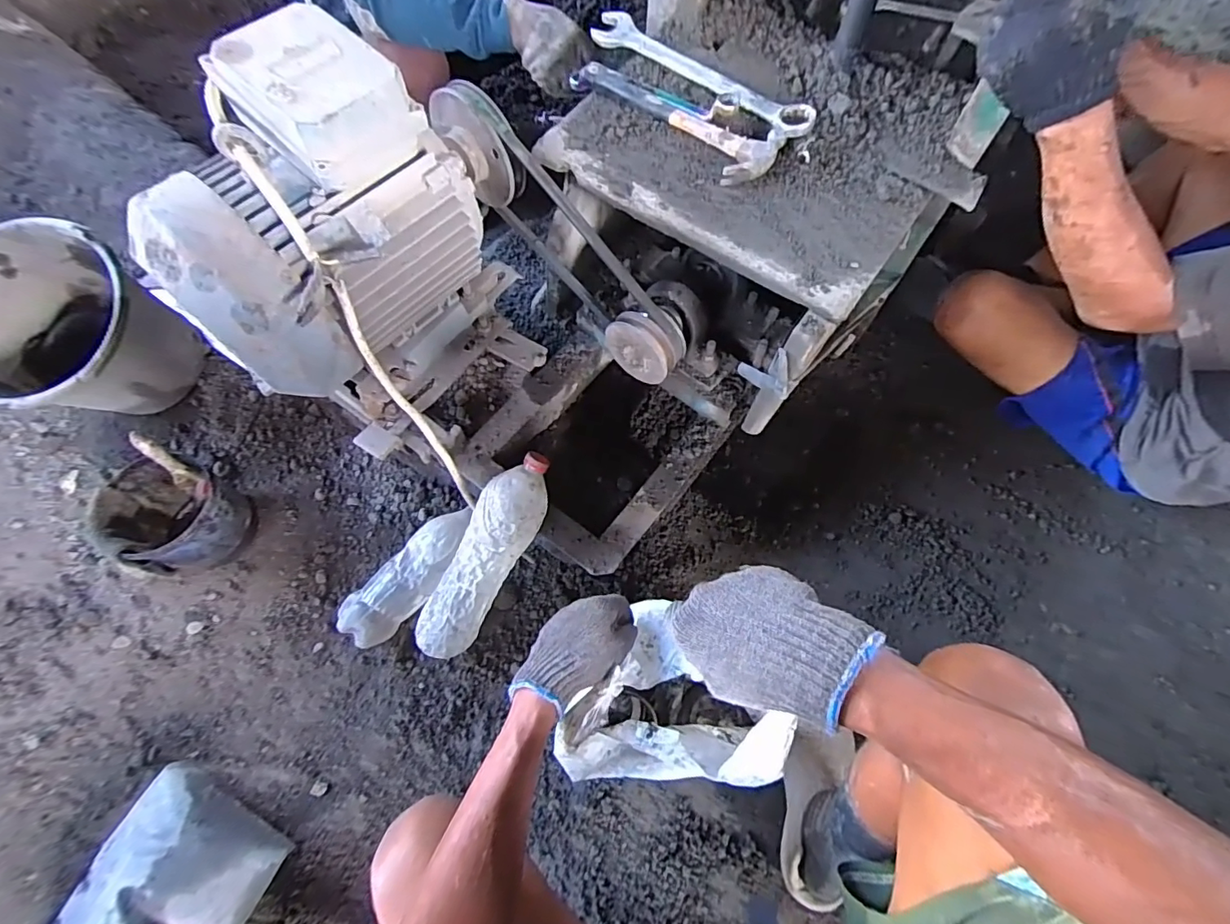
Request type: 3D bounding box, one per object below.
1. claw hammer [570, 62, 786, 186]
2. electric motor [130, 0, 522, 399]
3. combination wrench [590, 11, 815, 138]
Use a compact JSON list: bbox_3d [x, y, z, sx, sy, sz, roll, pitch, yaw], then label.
[{"bbox_3d":[0.072,-0.429,0.643,0.277,0.025,0.087,38,73,17],"label":"claw hammer"},{"bbox_3d":[-0.290,-0.226,0.541,0.184,0.281,0.290,38,73,17],"label":"electric motor"},{"bbox_3d":[0.104,-0.487,0.650,0.325,0.025,0.054,41,74,18],"label":"combination wrench"}]

